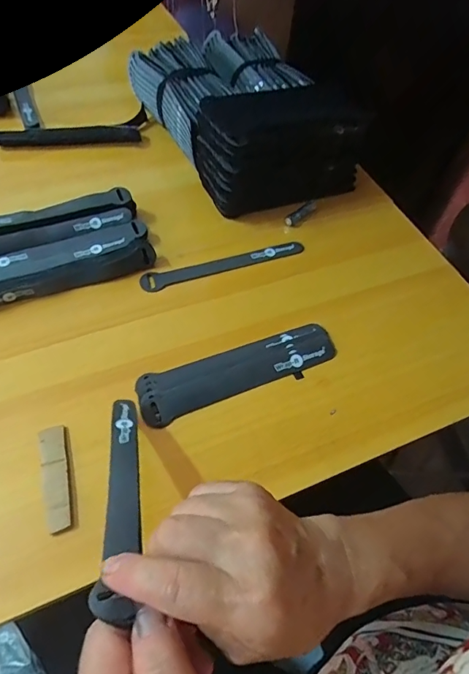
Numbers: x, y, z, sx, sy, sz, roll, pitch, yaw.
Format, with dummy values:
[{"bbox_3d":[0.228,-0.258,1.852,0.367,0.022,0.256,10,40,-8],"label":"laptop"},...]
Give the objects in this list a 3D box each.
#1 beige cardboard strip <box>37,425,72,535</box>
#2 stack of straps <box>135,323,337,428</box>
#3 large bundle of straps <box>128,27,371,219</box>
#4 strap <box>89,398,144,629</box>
[{"bbox_3d":[-0.145,0.113,0.347,0.020,0.005,0.085,-14,57,-14],"label":"beige cardboard strip"},{"bbox_3d":[0.006,0.032,0.412,0.197,0.007,0.051,-17,58,-16],"label":"stack of straps"},{"bbox_3d":[0.008,-0.303,0.576,0.194,0.091,0.306,-24,60,-19],"label":"large bundle of straps"},{"bbox_3d":[-0.074,0.093,0.281,0.022,0.011,0.191,-8,24,-10],"label":"strap"}]

